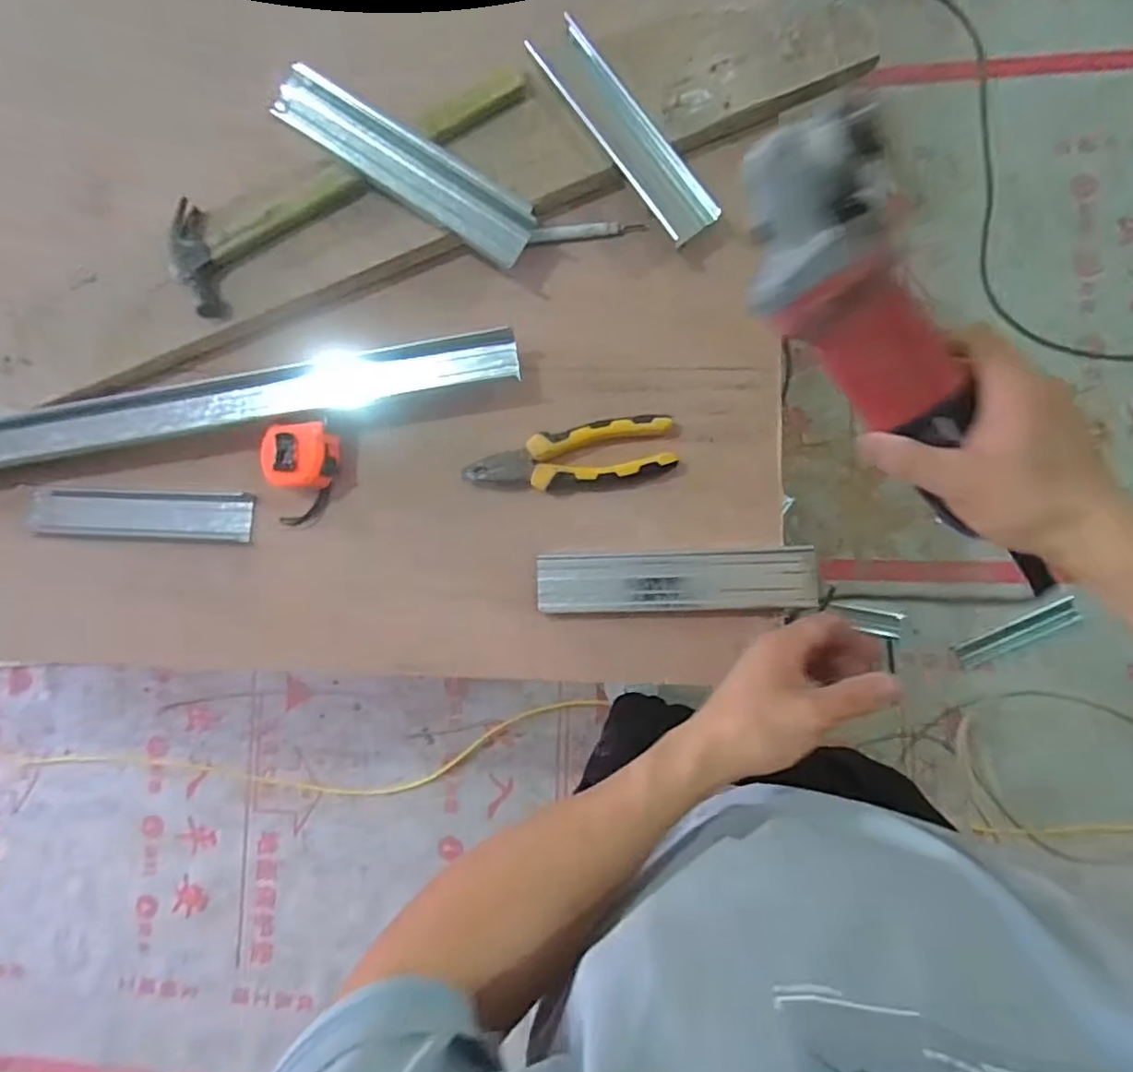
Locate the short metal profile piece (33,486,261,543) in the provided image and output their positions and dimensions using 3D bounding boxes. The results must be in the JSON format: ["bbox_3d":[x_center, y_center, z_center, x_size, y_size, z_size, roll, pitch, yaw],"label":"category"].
[{"bbox_3d":[-0.437,-0.022,0.641,0.235,0.024,0.050,2,86,7],"label":"short metal profile piece"}]

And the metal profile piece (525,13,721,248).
[{"bbox_3d":[0.052,-0.372,0.571,0.052,0.020,0.238,-34,83,3],"label":"metal profile piece"}]

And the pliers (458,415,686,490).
[{"bbox_3d":[0.004,-0.069,0.582,0.189,0.029,0.057,-12,85,5],"label":"pliers"}]

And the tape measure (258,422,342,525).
[{"bbox_3d":[-0.259,-0.064,0.607,0.063,0.040,0.107,7,87,7],"label":"tape measure"}]

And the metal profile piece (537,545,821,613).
[{"bbox_3d":[0.099,0.041,0.567,0.245,0.025,0.056,-2,86,6],"label":"metal profile piece"}]

